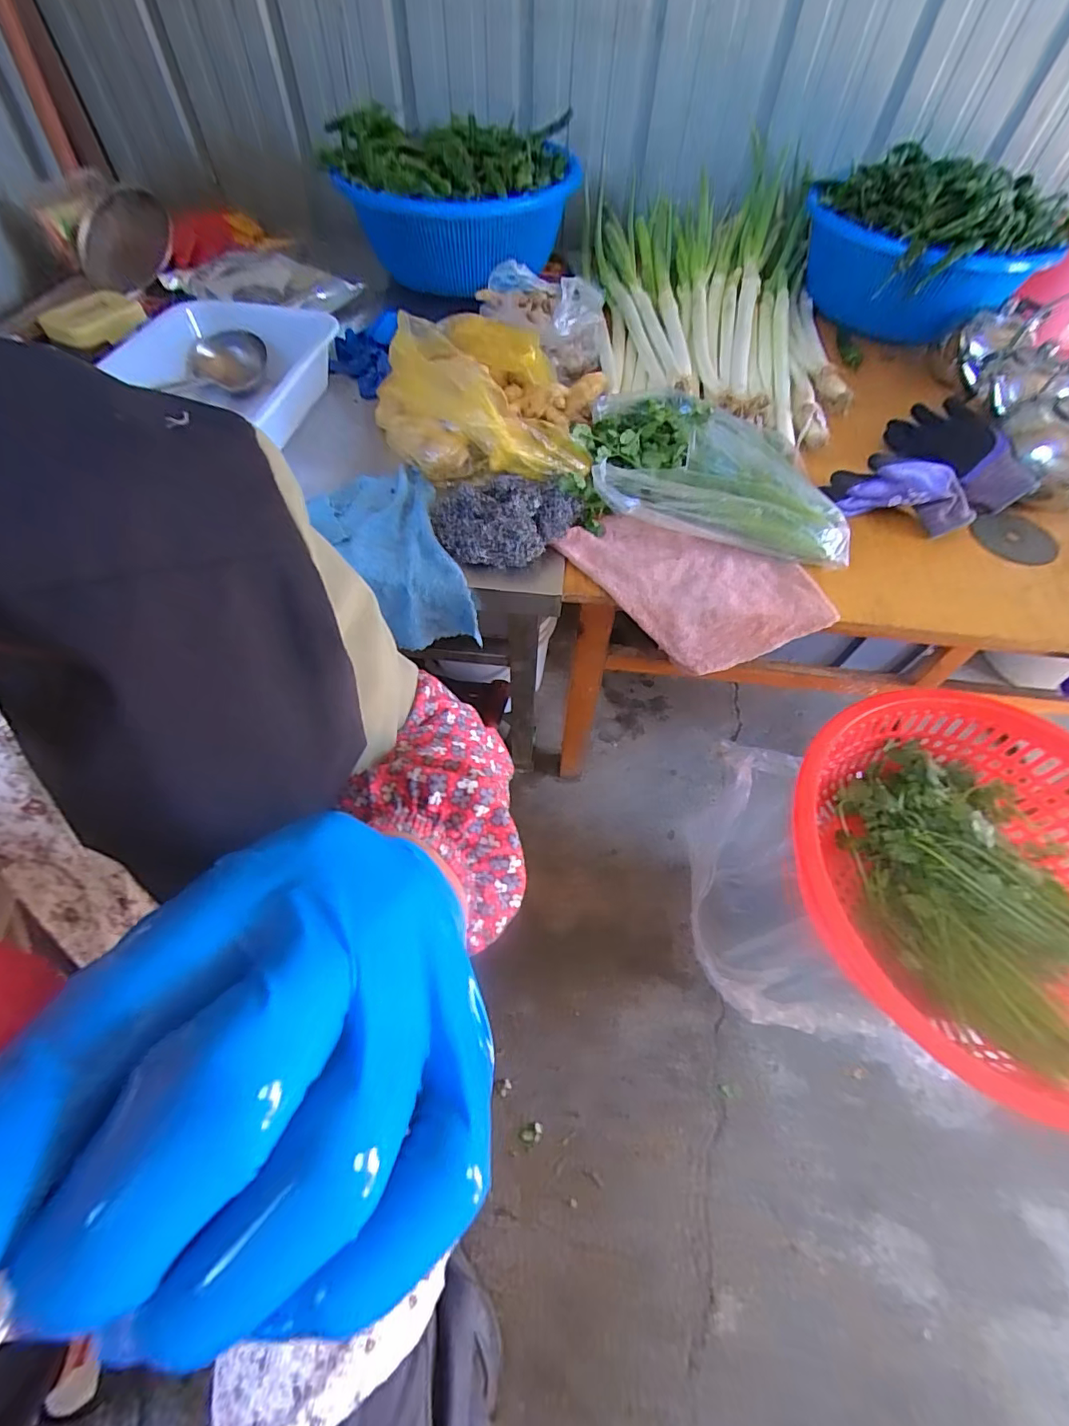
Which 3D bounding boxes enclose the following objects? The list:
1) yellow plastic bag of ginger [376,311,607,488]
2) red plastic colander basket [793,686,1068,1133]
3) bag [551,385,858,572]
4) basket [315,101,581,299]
[{"bbox_3d":[-0.068,-0.411,0.672,0.286,0.123,0.229,3,60,0],"label":"yellow plastic bag of ginger"},{"bbox_3d":[0.489,0.189,0.588,0.385,0.144,0.413,-10,61,-8],"label":"red plastic colander basket"},{"bbox_3d":[0.213,-0.290,0.641,0.333,0.086,0.184,9,60,3],"label":"bag"},{"bbox_3d":[-0.132,-0.781,0.826,0.355,0.179,0.345,-2,60,-3],"label":"basket"}]

